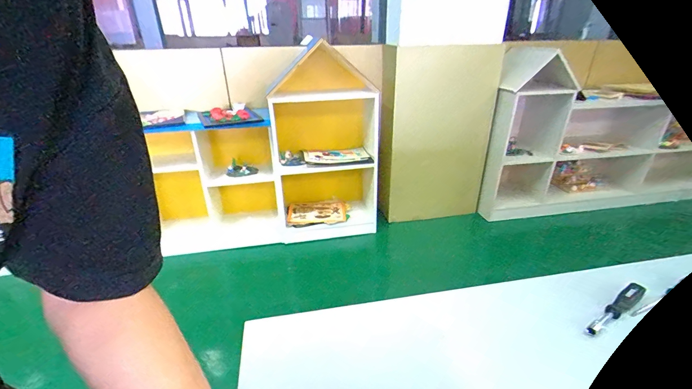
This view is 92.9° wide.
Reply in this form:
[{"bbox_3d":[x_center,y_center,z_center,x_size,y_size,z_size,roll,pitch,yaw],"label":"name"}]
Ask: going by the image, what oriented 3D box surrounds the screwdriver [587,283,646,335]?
[{"bbox_3d":[0.440,0.187,0.533,0.153,0.025,0.023,-17,30,-30],"label":"screwdriver"}]

